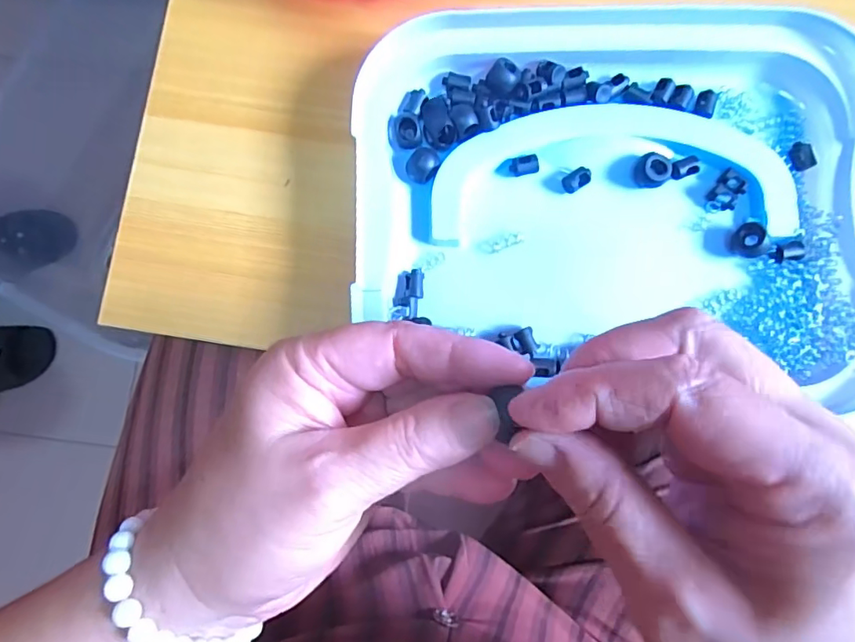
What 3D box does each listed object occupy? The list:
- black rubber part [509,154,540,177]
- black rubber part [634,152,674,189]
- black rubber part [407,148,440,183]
[{"bbox_3d":[0.051,-0.082,0.281,0.015,0.005,0.010,-13,83,-1],"label":"black rubber part"},{"bbox_3d":[0.118,-0.079,0.280,0.017,0.007,0.016,19,84,3],"label":"black rubber part"},{"bbox_3d":[-0.002,-0.082,0.279,0.016,0.008,0.017,0,83,1],"label":"black rubber part"}]

